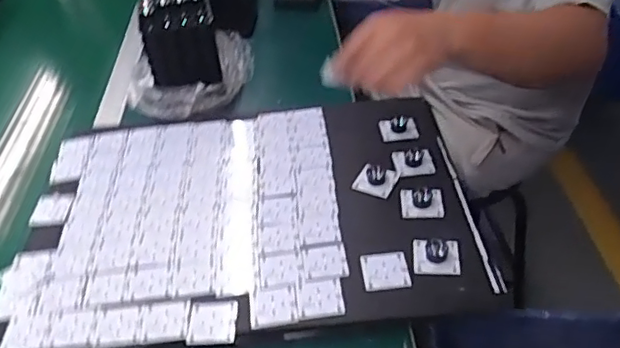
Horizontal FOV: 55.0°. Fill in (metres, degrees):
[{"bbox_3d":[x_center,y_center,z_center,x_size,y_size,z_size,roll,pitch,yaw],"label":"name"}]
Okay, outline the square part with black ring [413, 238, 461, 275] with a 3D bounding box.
[{"bbox_3d":[0.127,0.082,0.597,0.046,0.016,0.039,3,42,8],"label":"square part with black ring"}]

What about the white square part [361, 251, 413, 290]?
[{"bbox_3d":[0.075,0.094,0.593,0.045,0.004,0.043,-5,41,-1],"label":"white square part"}]

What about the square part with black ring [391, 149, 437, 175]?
[{"bbox_3d":[0.126,-0.019,0.717,0.045,0.020,0.040,-6,41,-2],"label":"square part with black ring"}]

